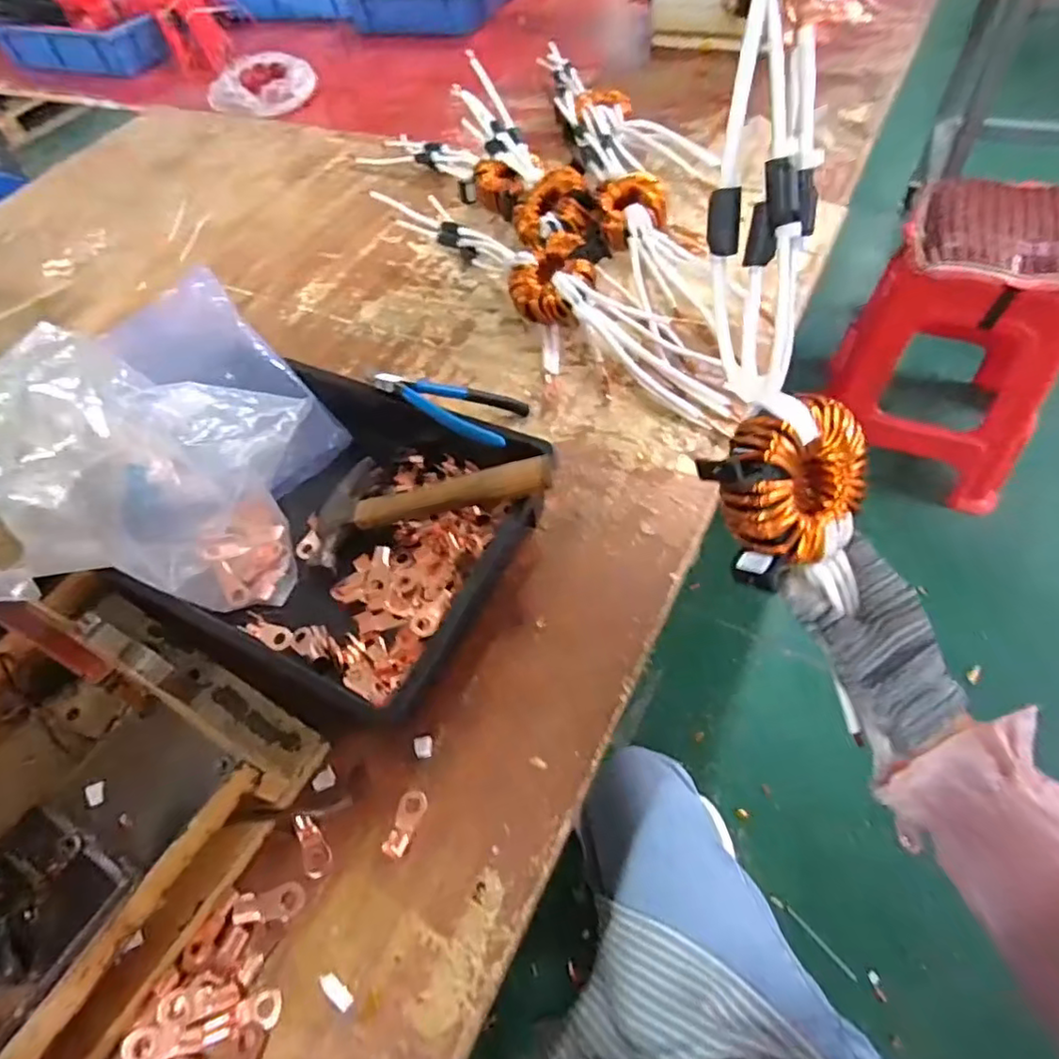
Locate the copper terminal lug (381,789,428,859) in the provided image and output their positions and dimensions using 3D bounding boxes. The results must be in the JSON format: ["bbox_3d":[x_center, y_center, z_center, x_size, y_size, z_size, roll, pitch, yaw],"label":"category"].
[{"bbox_3d":[-0.082,0.192,0.406,0.016,0.010,0.042,16,60,18],"label":"copper terminal lug"}]

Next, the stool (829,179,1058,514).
[{"bbox_3d":[0.781,-0.344,1.132,0.338,0.429,0.339,18,60,19],"label":"stool"}]

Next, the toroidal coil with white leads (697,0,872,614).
[{"bbox_3d":[0.135,-0.111,0.328,0.082,0.319,0.045,-11,14,-3],"label":"toroidal coil with white leads"}]

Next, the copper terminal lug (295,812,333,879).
[{"bbox_3d":[-0.143,0.208,0.409,0.017,0.004,0.041,-21,56,-7],"label":"copper terminal lug"}]

